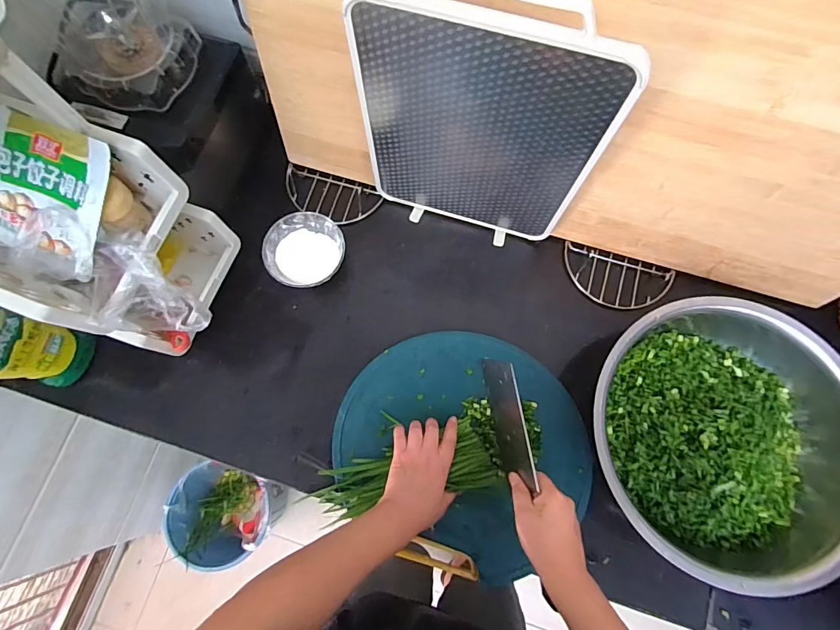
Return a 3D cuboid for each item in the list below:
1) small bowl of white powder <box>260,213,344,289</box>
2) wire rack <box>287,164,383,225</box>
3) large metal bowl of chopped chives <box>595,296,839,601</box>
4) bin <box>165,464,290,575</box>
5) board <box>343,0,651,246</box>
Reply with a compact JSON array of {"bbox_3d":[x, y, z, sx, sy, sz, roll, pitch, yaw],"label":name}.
[{"bbox_3d":[-0.180,-0.099,0.671,0.118,0.054,0.113,0,74,0],"label":"small bowl of white powder"},{"bbox_3d":[-0.155,-0.199,0.714,0.172,0.029,0.095,17,71,3],"label":"wire rack"},{"bbox_3d":[0.411,0.156,0.566,0.368,0.109,0.338,0,74,0],"label":"large metal bowl of chopped chives"},{"bbox_3d":[-0.504,0.543,1.139,0.251,0.240,0.238,15,75,4],"label":"bin"},{"bbox_3d":[0.067,-0.214,0.528,0.285,0.389,0.014,17,75,5],"label":"board"}]

